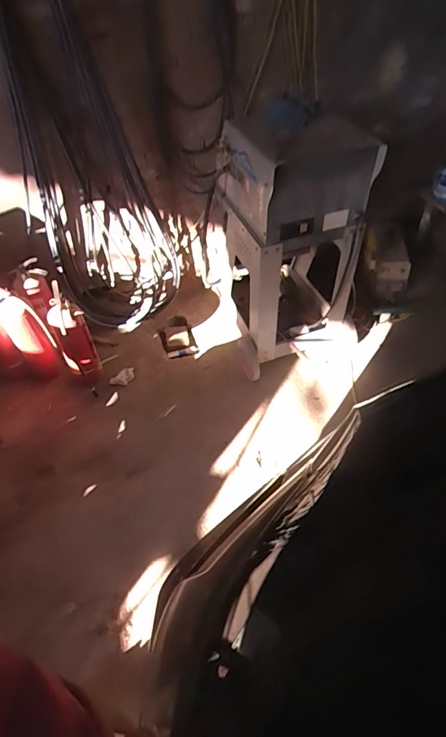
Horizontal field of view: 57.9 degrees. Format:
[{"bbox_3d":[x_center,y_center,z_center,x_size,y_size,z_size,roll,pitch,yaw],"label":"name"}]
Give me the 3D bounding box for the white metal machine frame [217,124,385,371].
[{"bbox_3d":[0.263,-0.549,1.687,0.435,0.885,0.589,-14,47,-6],"label":"white metal machine frame"}]

